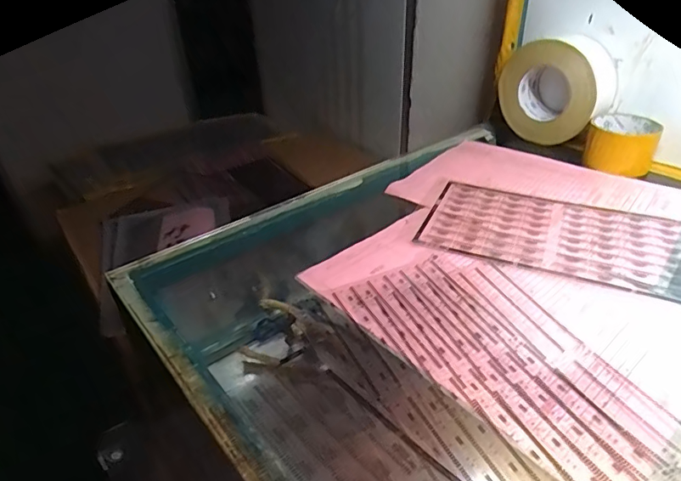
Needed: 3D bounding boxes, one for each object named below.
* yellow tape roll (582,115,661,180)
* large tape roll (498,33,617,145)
[{"bbox_3d":[0.365,-0.126,0.613,0.077,0.048,0.078,-2,34,1],"label":"yellow tape roll"},{"bbox_3d":[0.301,-0.208,0.666,0.144,0.127,0.070,25,43,34],"label":"large tape roll"}]

